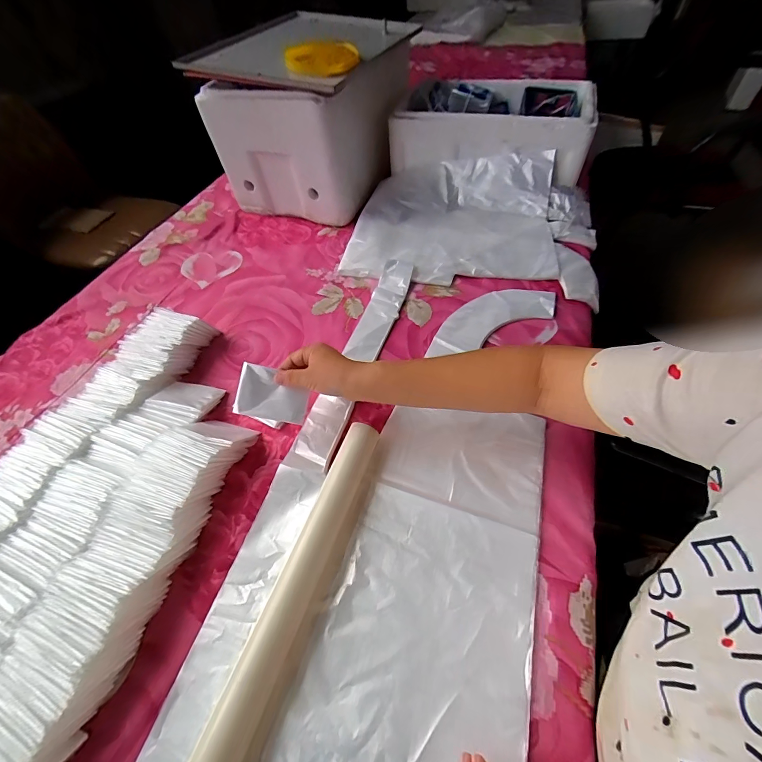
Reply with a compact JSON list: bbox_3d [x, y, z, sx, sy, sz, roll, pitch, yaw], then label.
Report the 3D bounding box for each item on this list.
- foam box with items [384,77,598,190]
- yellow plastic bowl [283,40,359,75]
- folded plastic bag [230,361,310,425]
[{"bbox_3d":[0.244,-0.584,0.793,0.398,0.118,0.300,8,56,11],"label":"foam box with items"},{"bbox_3d":[-0.103,-0.579,0.629,0.122,0.026,0.122,-3,53,4],"label":"yellow plastic bowl"},{"bbox_3d":[-0.132,0.016,0.430,0.087,0.009,0.061,10,83,2],"label":"folded plastic bag"}]

